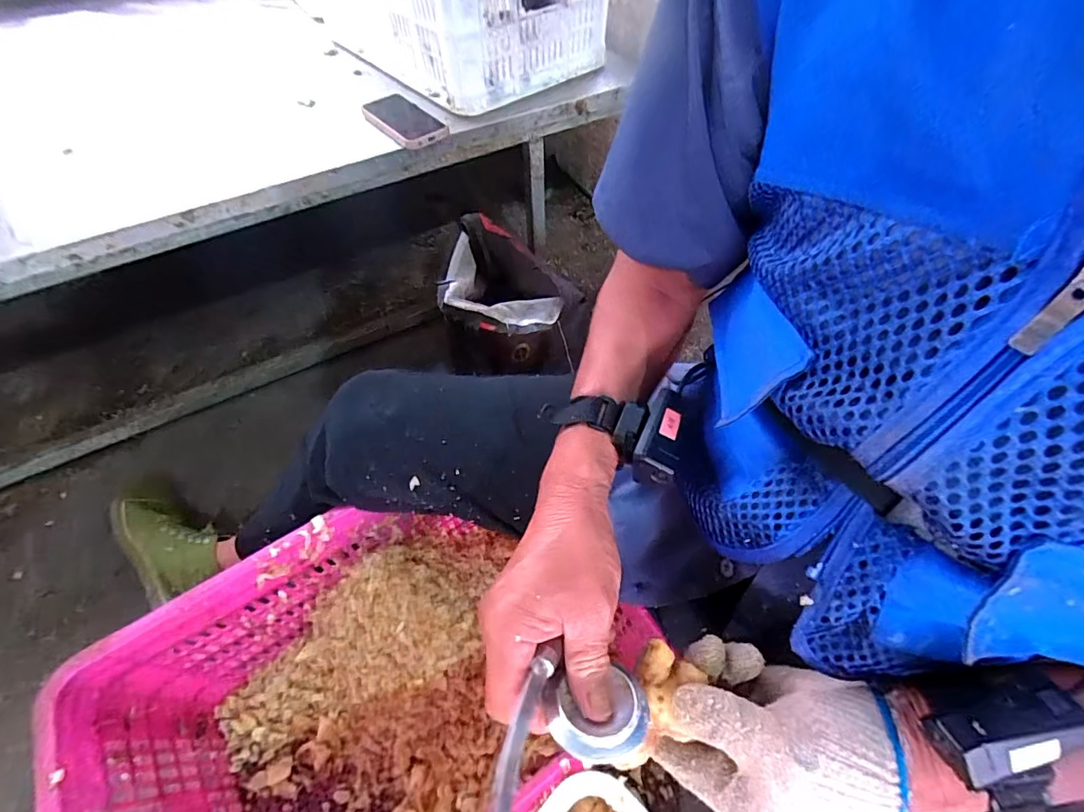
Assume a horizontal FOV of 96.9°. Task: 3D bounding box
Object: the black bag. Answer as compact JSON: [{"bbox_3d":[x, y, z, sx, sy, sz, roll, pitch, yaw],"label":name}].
[{"bbox_3d":[-0.050,-0.187,0.854,0.230,0.188,0.259,-3,55,-2],"label":"black bag"}]

